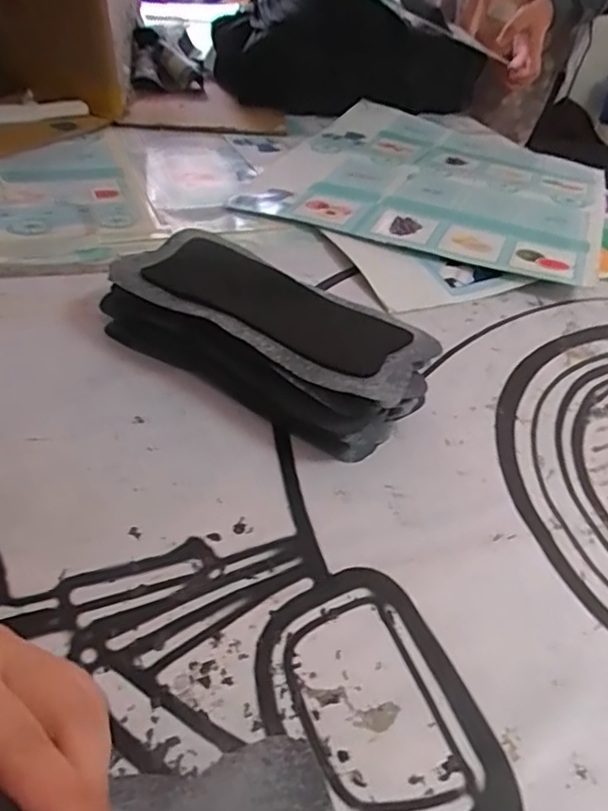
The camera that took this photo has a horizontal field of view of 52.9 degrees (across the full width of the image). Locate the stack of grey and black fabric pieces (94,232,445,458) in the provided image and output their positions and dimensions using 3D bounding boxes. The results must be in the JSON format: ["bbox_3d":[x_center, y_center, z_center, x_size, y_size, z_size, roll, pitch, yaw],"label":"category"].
[{"bbox_3d":[-0.029,-0.057,0.449,0.247,0.063,0.114,30,46,25],"label":"stack of grey and black fabric pieces"}]

